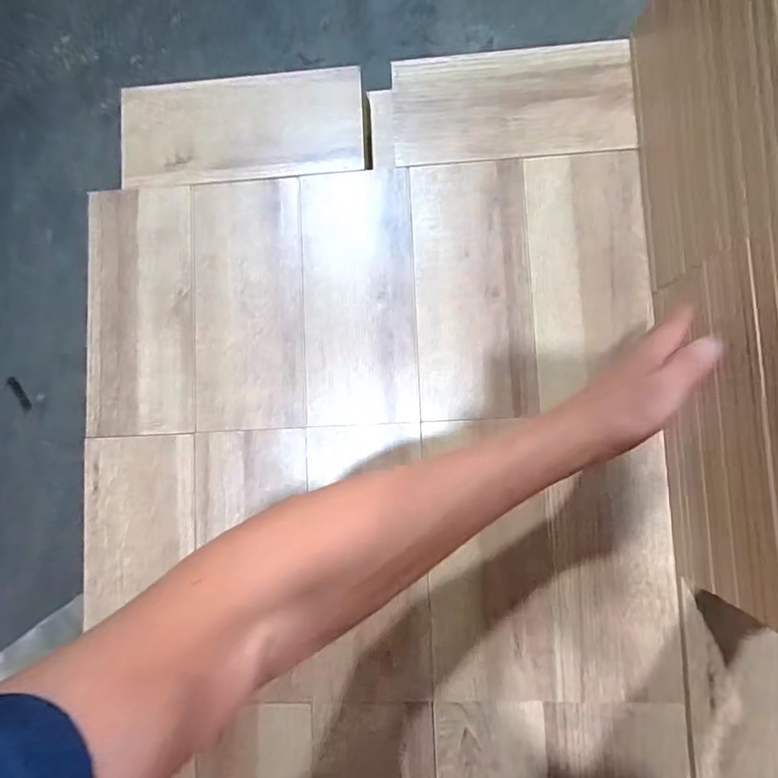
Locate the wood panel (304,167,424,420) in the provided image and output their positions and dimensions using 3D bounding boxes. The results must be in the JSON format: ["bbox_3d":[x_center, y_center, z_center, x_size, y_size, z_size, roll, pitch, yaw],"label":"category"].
[{"bbox_3d":[-0.034,-0.107,0.567,0.128,0.010,0.291,-2,86,4],"label":"wood panel"}]

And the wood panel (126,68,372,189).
[{"bbox_3d":[-0.175,-0.309,0.586,0.287,0.014,0.124,-4,93,1],"label":"wood panel"}]

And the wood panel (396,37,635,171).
[{"bbox_3d":[0.139,-0.332,0.564,0.265,0.013,0.134,-2,86,4],"label":"wood panel"}]

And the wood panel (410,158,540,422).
[{"bbox_3d":[0.096,-0.114,0.557,0.127,0.008,0.292,-3,86,4],"label":"wood panel"}]

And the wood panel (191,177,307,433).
[{"bbox_3d":[-0.166,-0.099,0.577,0.129,0.009,0.290,-2,86,4],"label":"wood panel"}]

